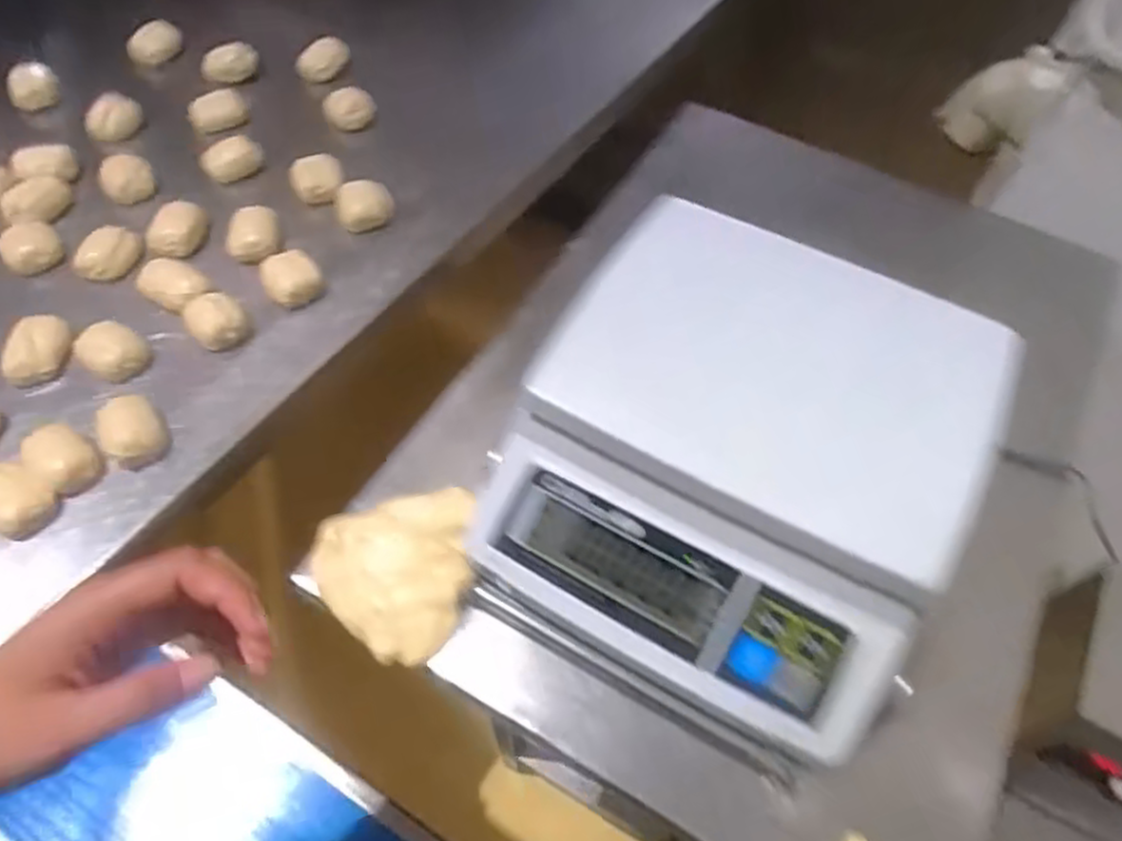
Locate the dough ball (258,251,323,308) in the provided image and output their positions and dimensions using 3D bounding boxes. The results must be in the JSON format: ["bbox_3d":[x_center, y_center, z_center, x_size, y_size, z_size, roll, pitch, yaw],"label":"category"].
[{"bbox_3d":[-0.254,-0.132,0.718,0.052,0.028,0.053,1,56,-1],"label":"dough ball"}]

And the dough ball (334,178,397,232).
[{"bbox_3d":[-0.200,-0.216,0.775,0.056,0.032,0.054,-17,58,-13],"label":"dough ball"}]

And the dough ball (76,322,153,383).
[{"bbox_3d":[-0.392,-0.061,0.663,0.058,0.030,0.051,34,61,19],"label":"dough ball"}]

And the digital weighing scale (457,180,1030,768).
[{"bbox_3d":[0.103,0.018,0.440,0.262,0.111,0.253,26,59,15],"label":"digital weighing scale"}]

